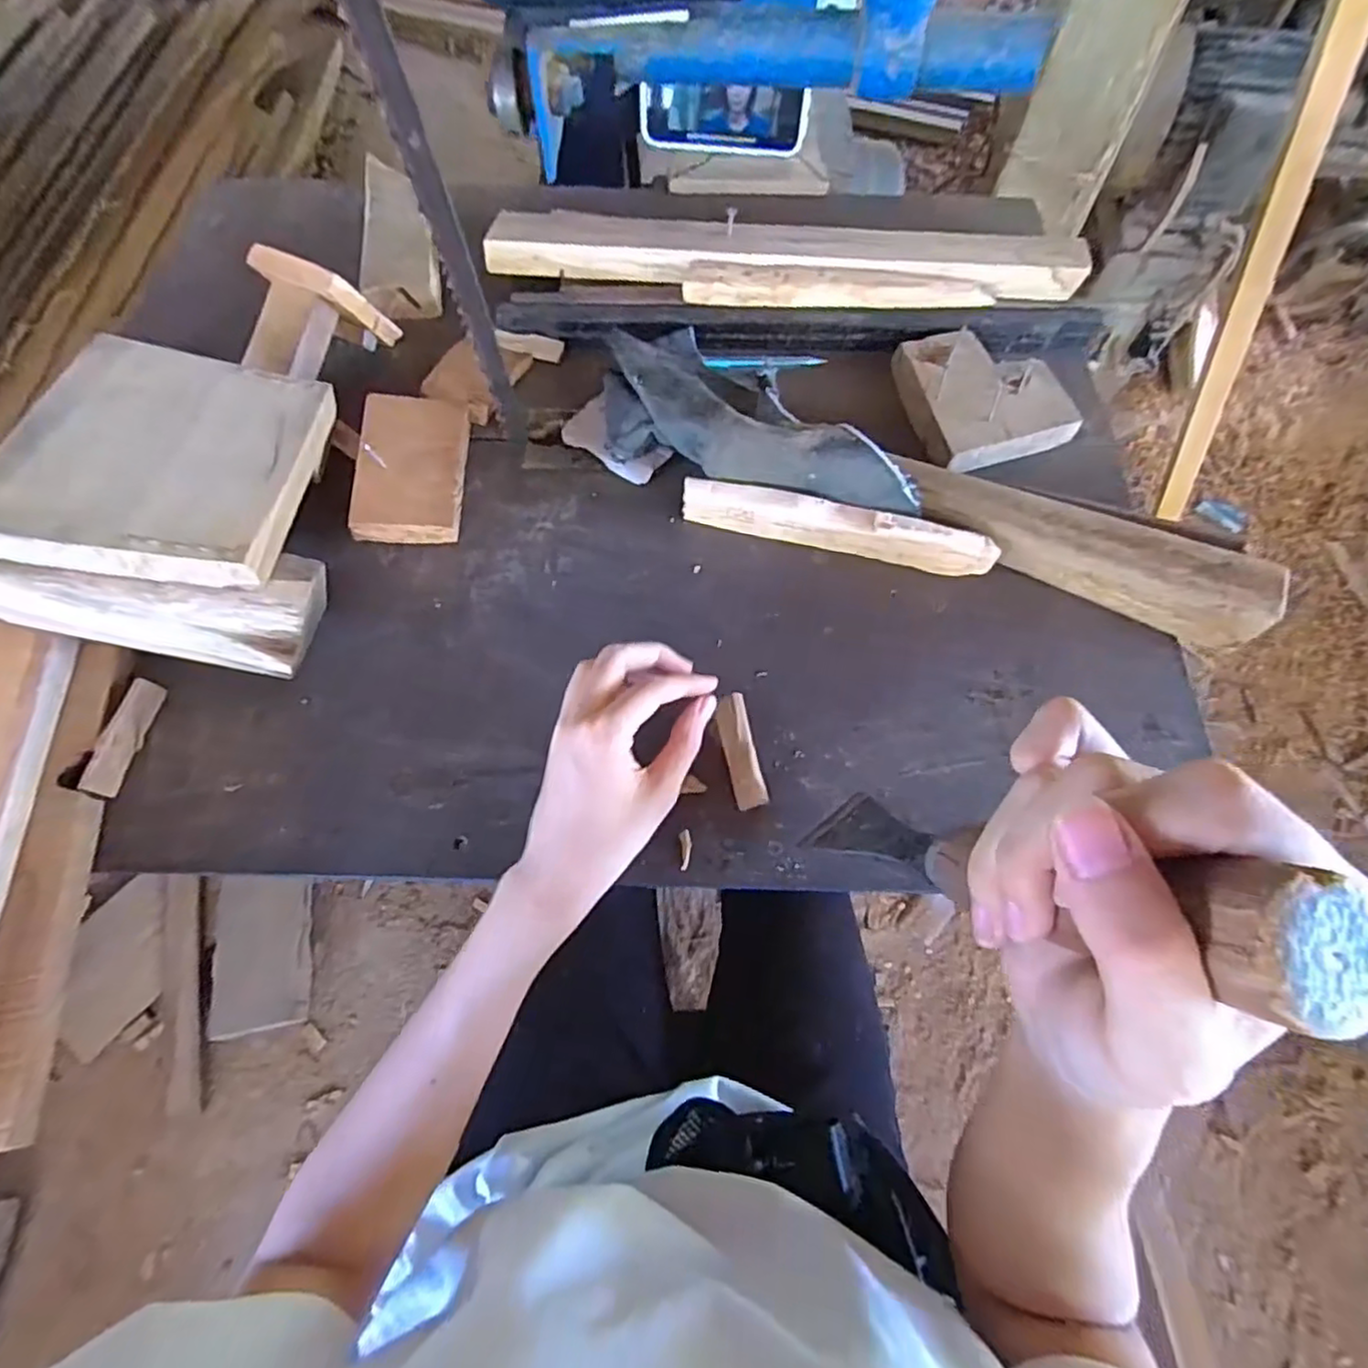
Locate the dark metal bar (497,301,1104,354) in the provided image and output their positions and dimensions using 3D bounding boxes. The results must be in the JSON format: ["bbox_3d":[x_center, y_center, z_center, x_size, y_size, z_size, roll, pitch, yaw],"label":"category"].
[{"bbox_3d":[0.095,-0.285,0.531,0.470,0.028,0.036,0,65,0],"label":"dark metal bar"}]

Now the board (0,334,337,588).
[{"bbox_3d":[-0.312,-0.138,0.403,0.145,0.020,0.180,8,55,-14],"label":"board"}]

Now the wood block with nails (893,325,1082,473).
[{"bbox_3d":[0.227,-0.222,0.507,0.108,0.028,0.119,-15,66,-7],"label":"wood block with nails"}]

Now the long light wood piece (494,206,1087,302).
[{"bbox_3d":[0.080,-0.348,0.540,0.470,0.033,0.068,5,65,2],"label":"long light wood piece"}]

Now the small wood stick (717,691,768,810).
[{"bbox_3d":[0.033,0.039,0.393,0.018,0.007,0.068,-15,70,8],"label":"small wood stick"}]

